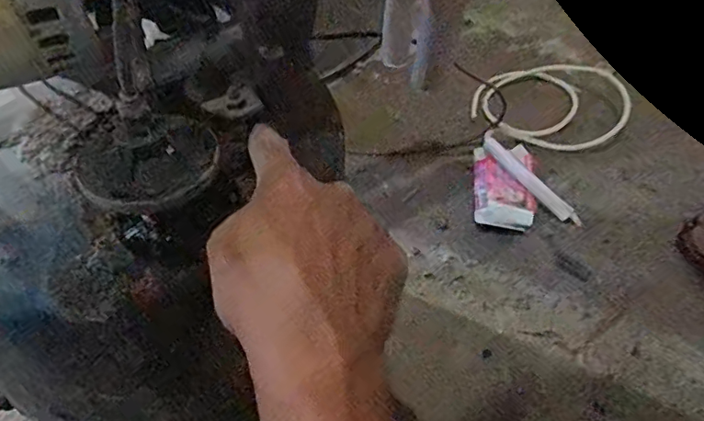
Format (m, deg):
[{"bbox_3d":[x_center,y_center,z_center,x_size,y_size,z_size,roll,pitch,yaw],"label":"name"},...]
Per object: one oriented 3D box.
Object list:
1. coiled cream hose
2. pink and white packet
[{"bbox_3d":[0.305,-0.186,0.815,0.217,0.055,0.206,4,49,9],"label":"coiled cream hose"},{"bbox_3d":[0.211,-0.037,0.711,0.084,0.029,0.151,5,49,10],"label":"pink and white packet"}]

